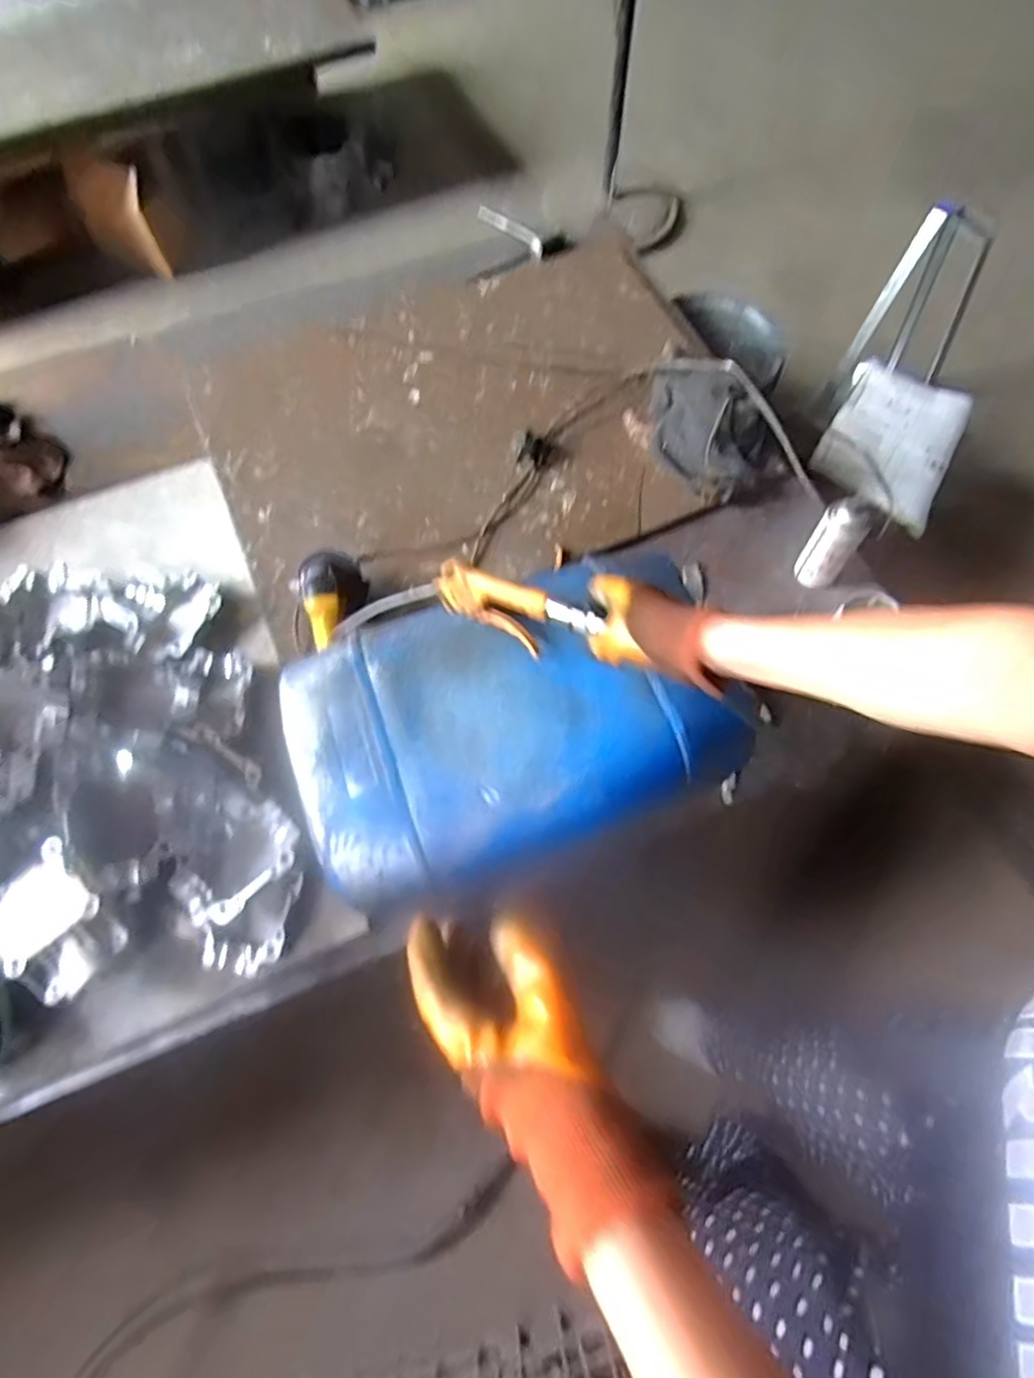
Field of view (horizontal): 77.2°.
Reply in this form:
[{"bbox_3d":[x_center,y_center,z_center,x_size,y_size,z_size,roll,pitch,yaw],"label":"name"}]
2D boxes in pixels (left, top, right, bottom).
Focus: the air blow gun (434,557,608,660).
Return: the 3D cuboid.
[{"bbox_3d":[-0.001,-0.077,0.638,0.184,0.073,0.033,18,66,28],"label":"air blow gun"}]

